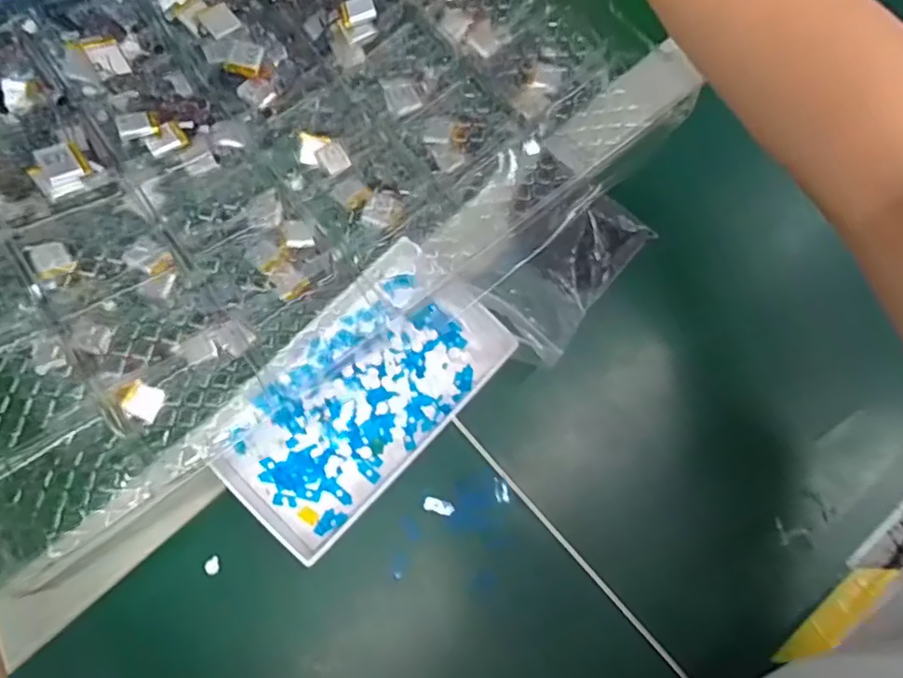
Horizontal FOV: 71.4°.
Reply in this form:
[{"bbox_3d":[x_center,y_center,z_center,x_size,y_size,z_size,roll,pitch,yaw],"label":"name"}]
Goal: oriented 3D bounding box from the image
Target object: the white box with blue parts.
[{"bbox_3d":[-0.056,0.033,0.383,0.100,0.020,0.178,43,77,9],"label":"white box with blue parts"}]

